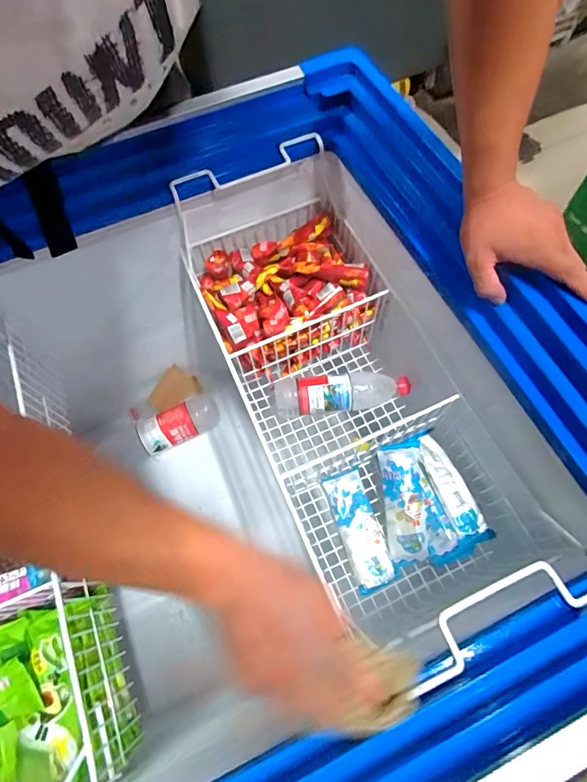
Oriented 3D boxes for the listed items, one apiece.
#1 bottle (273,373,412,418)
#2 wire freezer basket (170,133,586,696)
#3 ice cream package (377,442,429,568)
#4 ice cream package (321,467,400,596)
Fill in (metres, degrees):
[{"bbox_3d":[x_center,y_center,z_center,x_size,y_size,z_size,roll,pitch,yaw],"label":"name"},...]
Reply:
[{"bbox_3d":[0.079,0.008,0.704,0.228,0.060,0.058,-6,67,0],"label":"bottle"},{"bbox_3d":[0.076,-0.008,0.615,0.280,0.257,0.665,-24,68,-7],"label":"wire freezer basket"},{"bbox_3d":[0.169,0.169,0.640,0.060,0.028,0.181,-3,80,1],"label":"ice cream package"},{"bbox_3d":[0.100,0.210,0.640,0.060,0.016,0.173,-17,67,-5],"label":"ice cream package"}]

